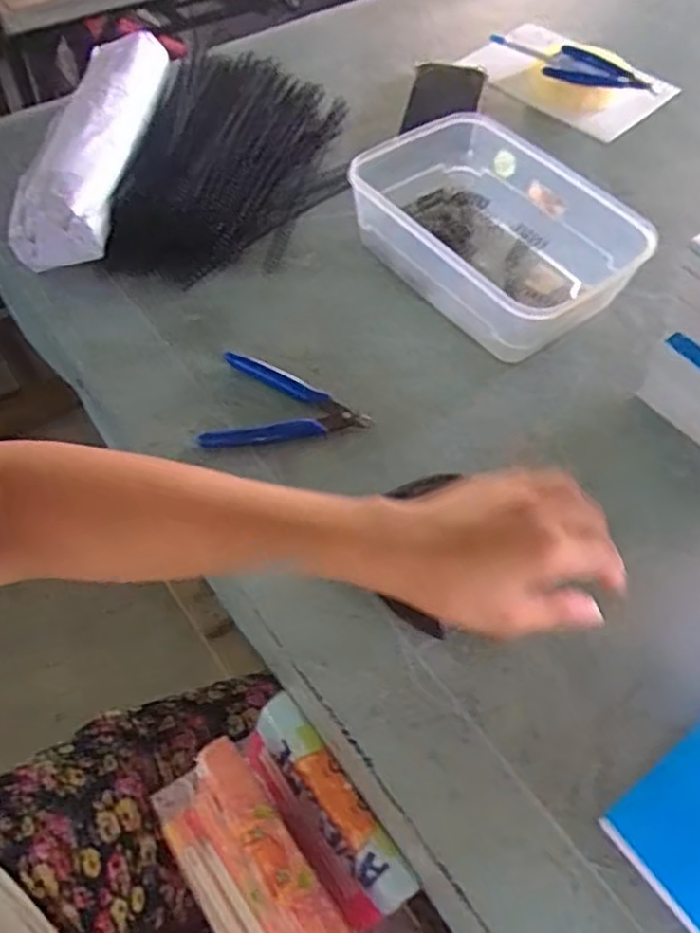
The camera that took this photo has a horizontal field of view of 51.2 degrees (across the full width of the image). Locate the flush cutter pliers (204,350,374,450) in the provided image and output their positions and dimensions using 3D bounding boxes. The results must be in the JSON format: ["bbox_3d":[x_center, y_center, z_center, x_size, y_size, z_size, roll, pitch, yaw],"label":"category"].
[{"bbox_3d":[-0.045,-0.045,0.549,0.119,0.011,0.086,8,56,7],"label":"flush cutter pliers"}]

